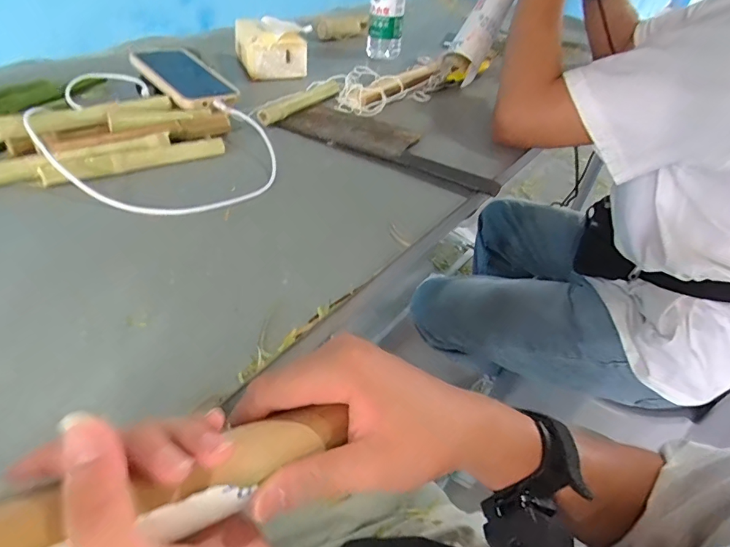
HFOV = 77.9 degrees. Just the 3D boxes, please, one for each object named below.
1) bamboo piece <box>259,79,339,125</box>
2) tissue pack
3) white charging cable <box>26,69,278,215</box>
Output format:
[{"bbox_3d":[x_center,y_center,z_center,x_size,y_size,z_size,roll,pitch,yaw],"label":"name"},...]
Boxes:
[{"bbox_3d":[-0.082,-0.244,0.628,0.025,0.025,0.186,22,44,17],"label":"bamboo piece"},{"bbox_3d":[-0.154,-0.373,0.741,0.108,0.074,0.117,-10,44,-17],"label":"tissue pack"},{"bbox_3d":[-0.249,-0.169,0.516,0.222,0.041,0.332,-29,53,-33],"label":"white charging cable"}]

